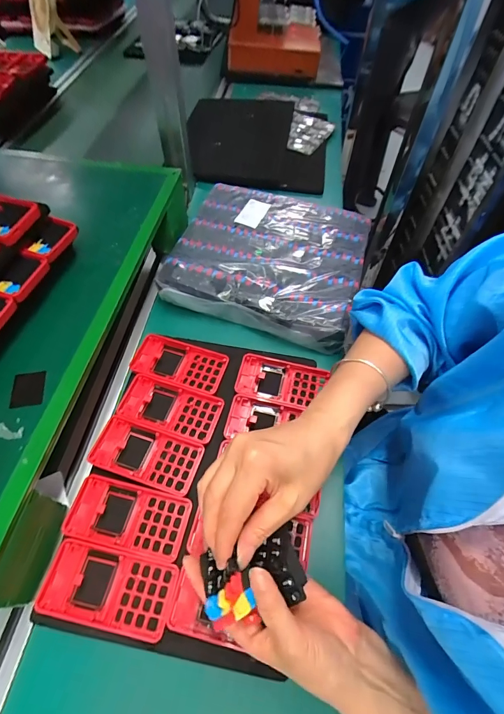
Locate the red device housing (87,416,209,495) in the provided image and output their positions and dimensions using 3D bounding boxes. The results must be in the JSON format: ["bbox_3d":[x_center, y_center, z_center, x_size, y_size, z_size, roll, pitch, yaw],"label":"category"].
[{"bbox_3d":[-0.122,0.112,0.413,0.121,0.012,0.061,14,58,9],"label":"red device housing"}]

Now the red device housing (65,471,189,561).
[{"bbox_3d":[-0.129,0.167,0.375,0.121,0.011,0.063,11,58,7],"label":"red device housing"}]

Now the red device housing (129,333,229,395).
[{"bbox_3d":[-0.098,0.008,0.482,0.122,0.011,0.064,15,58,9],"label":"red device housing"}]

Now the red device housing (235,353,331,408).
[{"bbox_3d":[0.039,0.033,0.473,0.114,0.015,0.062,10,58,6],"label":"red device housing"}]

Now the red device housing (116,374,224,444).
[{"bbox_3d":[-0.101,0.062,0.445,0.121,0.013,0.061,14,58,9],"label":"red device housing"}]

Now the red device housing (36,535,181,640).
[{"bbox_3d":[-0.137,0.221,0.344,0.124,0.015,0.062,10,58,6],"label":"red device housing"}]

